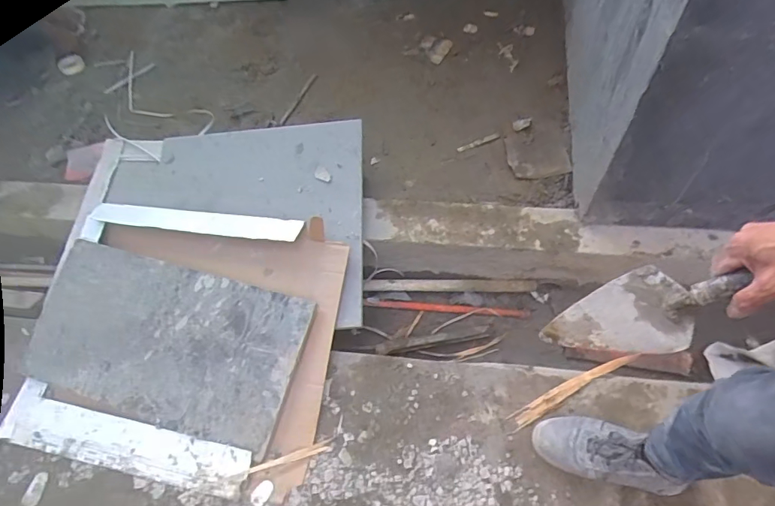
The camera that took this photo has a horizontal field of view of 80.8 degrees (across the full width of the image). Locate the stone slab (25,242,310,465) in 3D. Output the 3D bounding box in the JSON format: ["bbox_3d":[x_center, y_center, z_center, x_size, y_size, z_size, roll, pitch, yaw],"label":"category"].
[{"bbox_3d":[-0.541,0.211,1.108,0.664,0.018,0.371,13,77,12],"label":"stone slab"}]

